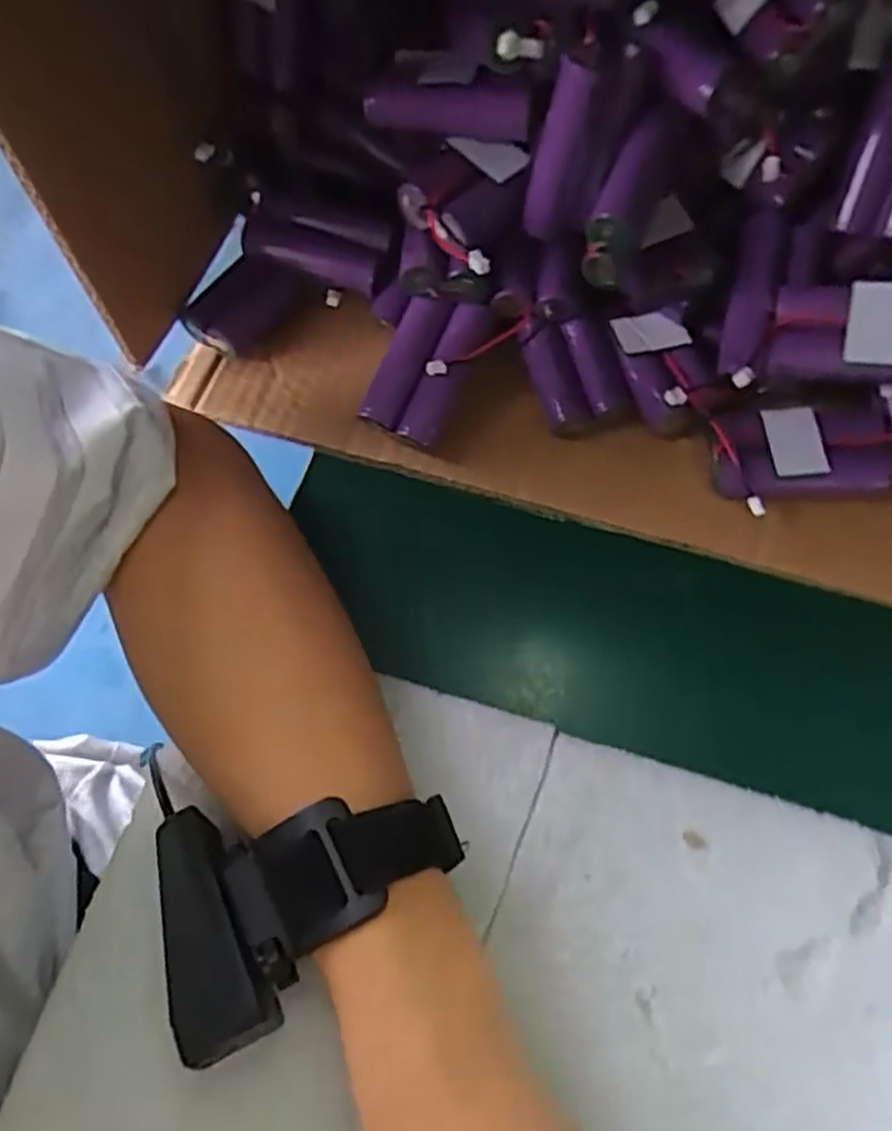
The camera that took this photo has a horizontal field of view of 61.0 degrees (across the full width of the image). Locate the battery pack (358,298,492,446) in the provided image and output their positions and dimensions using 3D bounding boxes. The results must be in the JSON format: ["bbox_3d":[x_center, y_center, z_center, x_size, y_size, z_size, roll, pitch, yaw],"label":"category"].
[{"bbox_3d":[-0.008,-0.086,0.323,0.036,0.019,0.064,24,90,8],"label":"battery pack"}]

